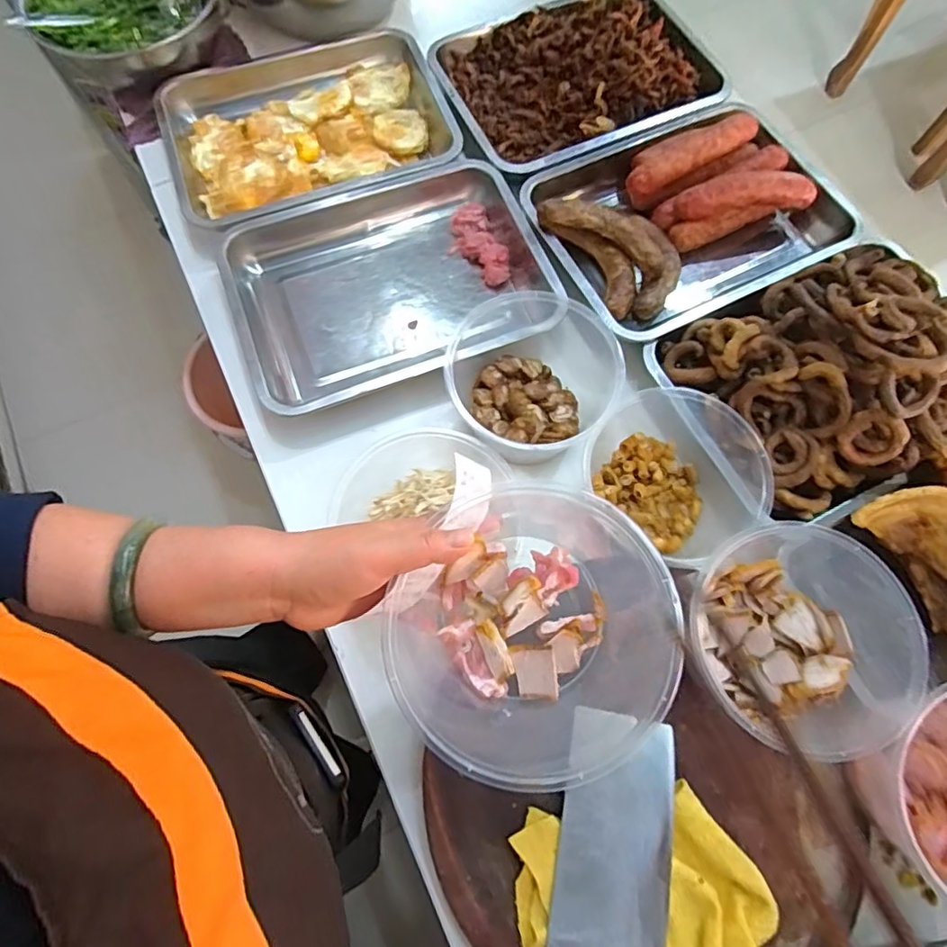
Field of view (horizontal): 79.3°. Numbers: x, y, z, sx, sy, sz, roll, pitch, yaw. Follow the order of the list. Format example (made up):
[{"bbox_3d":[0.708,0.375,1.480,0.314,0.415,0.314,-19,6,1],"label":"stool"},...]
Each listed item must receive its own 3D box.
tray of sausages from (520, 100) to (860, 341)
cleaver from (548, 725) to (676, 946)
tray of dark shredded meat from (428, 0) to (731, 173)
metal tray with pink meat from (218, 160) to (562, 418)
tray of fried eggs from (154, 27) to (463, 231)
[{"bbox_3d":[0.261,-0.314,0.700,0.363,0.078,0.260,-25,73,-8],"label":"tray of sausages"},{"bbox_3d":[0.102,0.347,0.434,0.086,0.016,0.284,11,71,4],"label":"cleaver"},{"bbox_3d":[0.141,-0.540,0.773,0.344,0.047,0.269,-25,73,-8],"label":"tray of dark shredded meat"},{"bbox_3d":[-0.094,-0.218,0.666,0.350,0.062,0.258,-21,72,-7],"label":"metal tray with pink meat"},{"bbox_3d":[-0.214,-0.449,0.746,0.357,0.040,0.268,-21,72,-7],"label":"tray of fried eggs"}]

